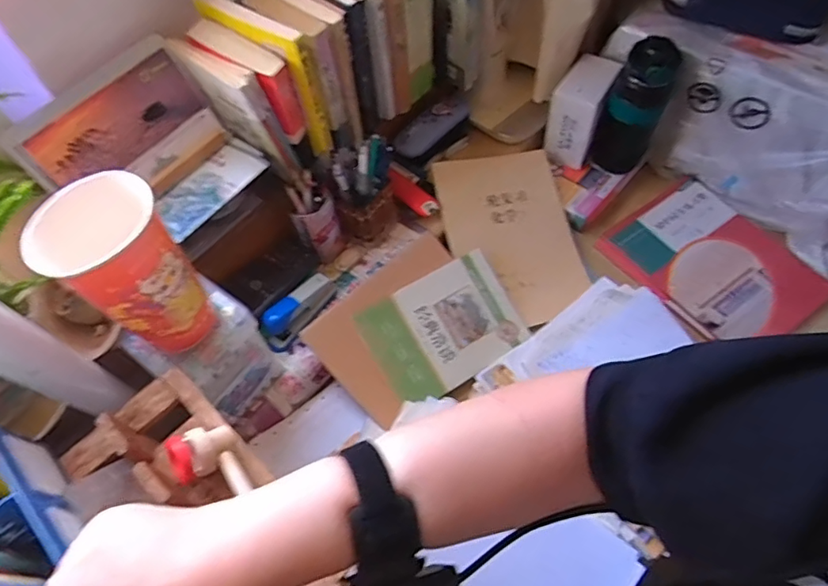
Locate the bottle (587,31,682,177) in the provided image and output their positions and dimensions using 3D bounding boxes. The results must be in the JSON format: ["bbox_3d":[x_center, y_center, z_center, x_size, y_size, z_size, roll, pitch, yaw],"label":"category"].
[{"bbox_3d":[0.349,-0.284,0.882,0.075,0.264,0.060,26,64,18],"label":"bottle"}]

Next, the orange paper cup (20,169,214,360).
[{"bbox_3d":[-0.275,-0.017,0.549,0.092,0.183,0.107,27,65,18],"label":"orange paper cup"}]

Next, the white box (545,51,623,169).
[{"bbox_3d":[0.283,-0.311,0.927,0.078,0.146,0.108,27,65,18],"label":"white box"}]

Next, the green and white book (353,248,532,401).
[{"bbox_3d":[0.049,0.050,0.809,0.231,0.020,0.157,-28,85,-23],"label":"green and white book"}]

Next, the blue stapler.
[{"bbox_3d":[-0.168,0.020,0.784,0.052,0.054,0.128,27,65,18],"label":"blue stapler"}]

